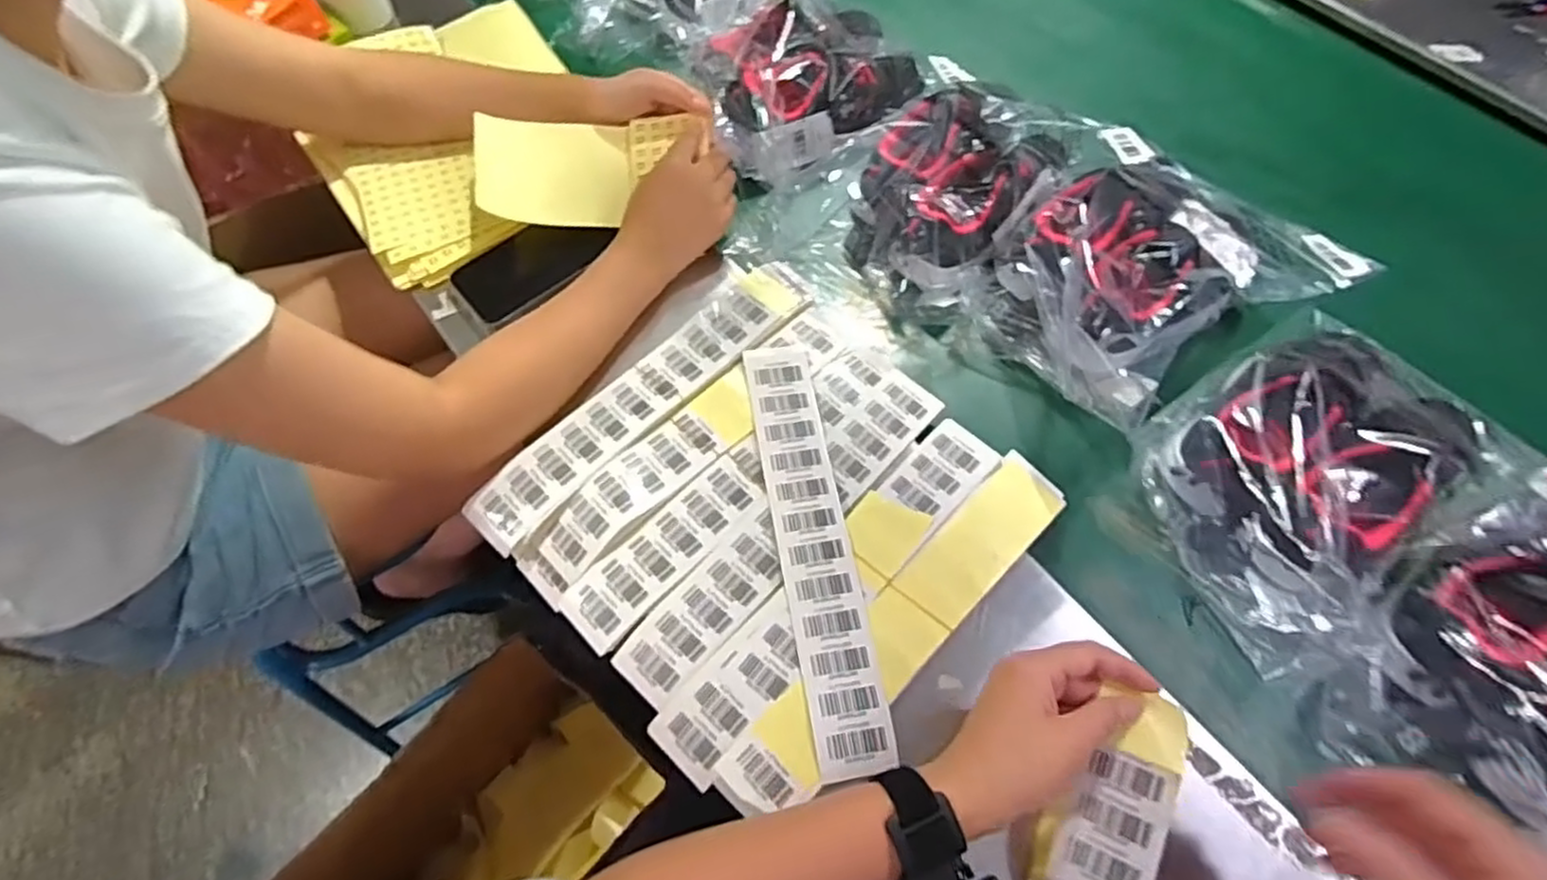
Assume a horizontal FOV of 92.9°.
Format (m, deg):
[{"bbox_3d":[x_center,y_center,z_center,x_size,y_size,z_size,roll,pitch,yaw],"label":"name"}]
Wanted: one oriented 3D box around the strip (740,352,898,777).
[{"bbox_3d":[0.028,0.066,0.527,0.053,0.010,0.320,-8,65,-6],"label":"strip"}]

